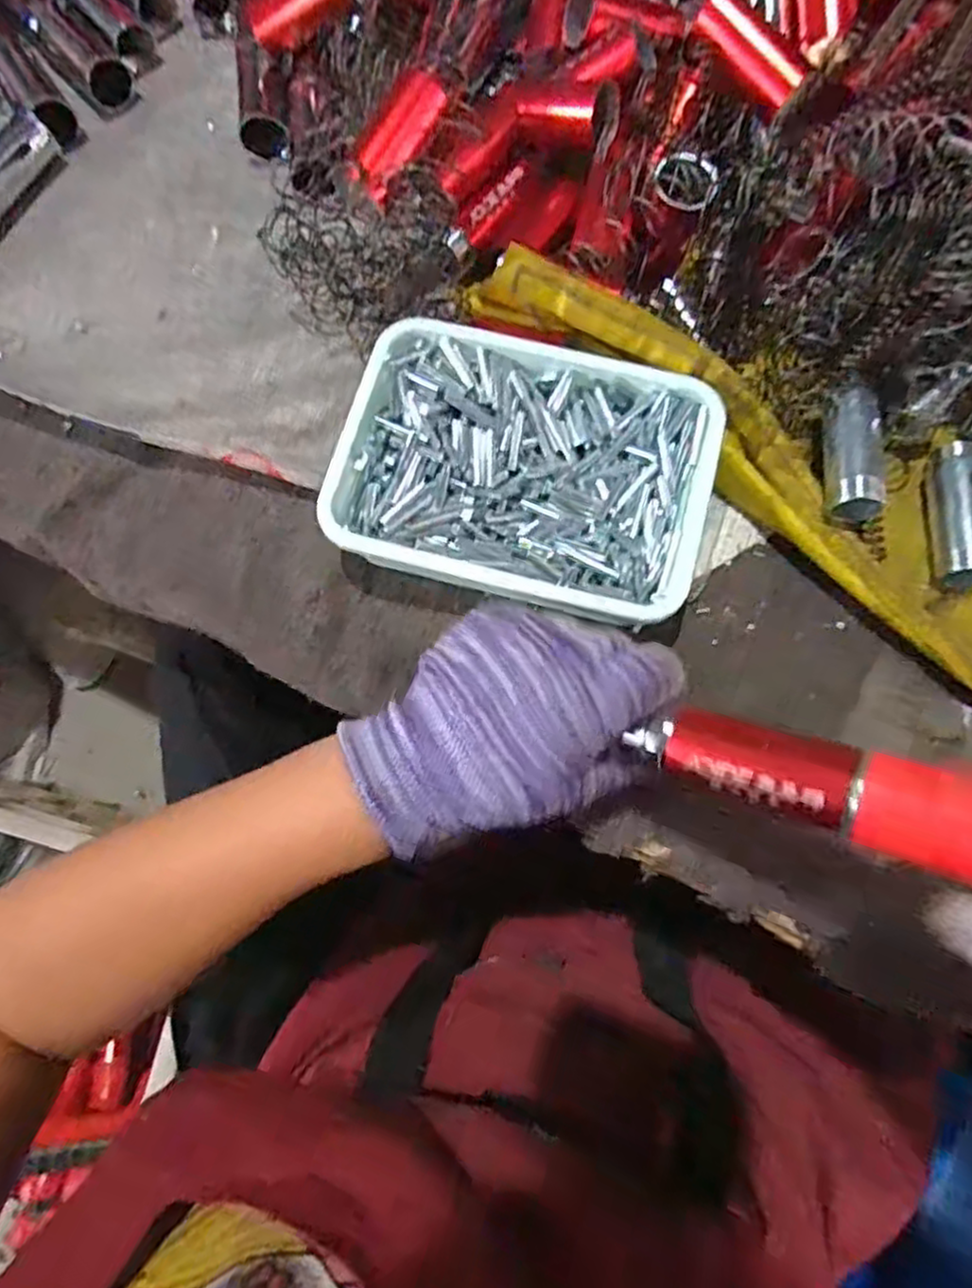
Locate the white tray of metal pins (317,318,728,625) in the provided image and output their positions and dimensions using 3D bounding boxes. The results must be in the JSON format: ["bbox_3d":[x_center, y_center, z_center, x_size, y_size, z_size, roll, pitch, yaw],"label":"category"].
[{"bbox_3d":[0.019,-0.083,0.348,0.175,0.038,0.131,14,77,5],"label":"white tray of metal pins"}]

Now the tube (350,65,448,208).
[{"bbox_3d":[-0.043,-0.245,0.337,0.017,0.017,0.058,35,93,10],"label":"tube"}]

